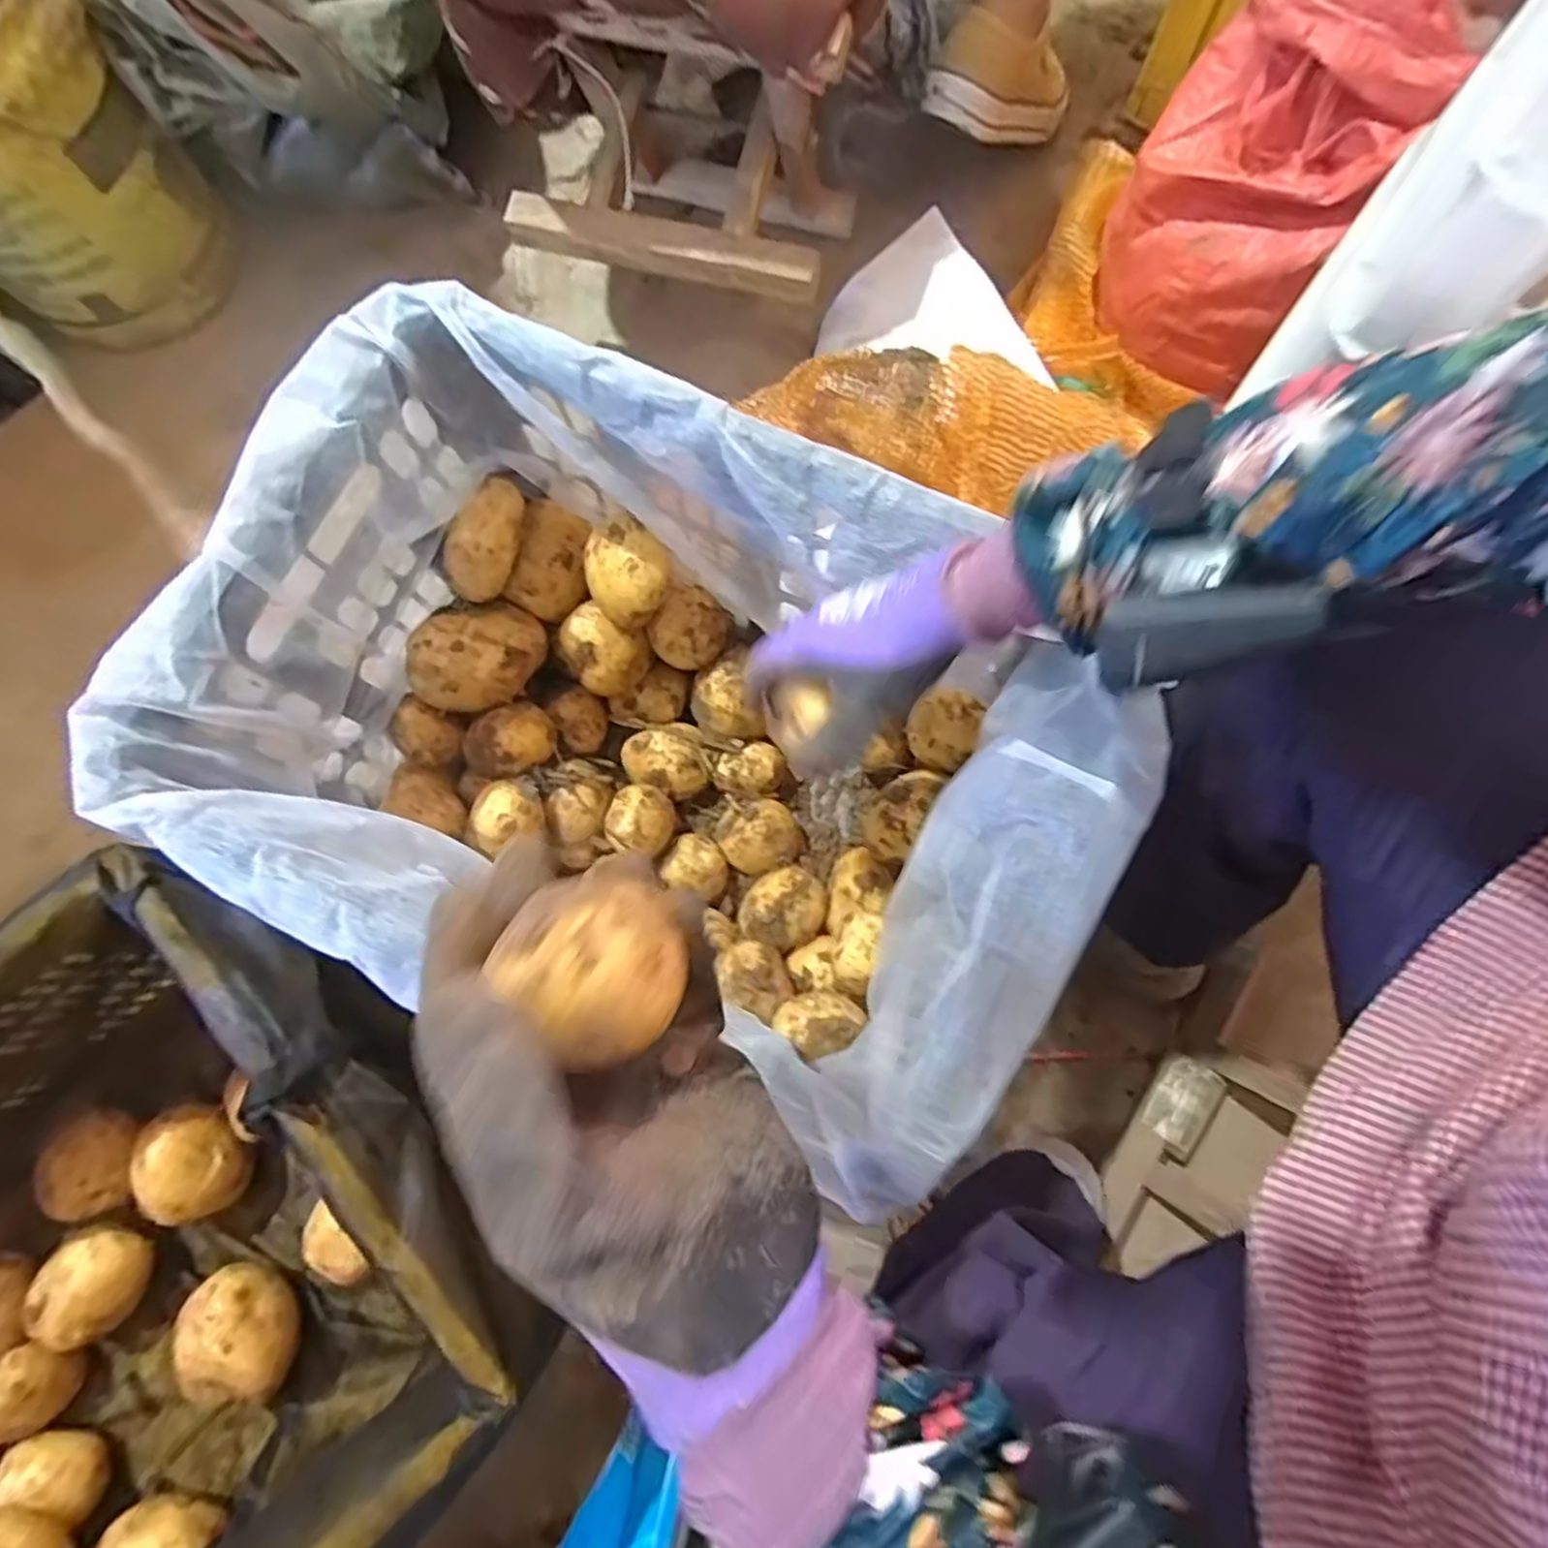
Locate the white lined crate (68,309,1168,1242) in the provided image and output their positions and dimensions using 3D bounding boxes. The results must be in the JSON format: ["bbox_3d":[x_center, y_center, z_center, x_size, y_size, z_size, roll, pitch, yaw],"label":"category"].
[{"bbox_3d":[-0.073,-0.010,0.528,0.501,0.298,0.350,26,78,6],"label":"white lined crate"}]

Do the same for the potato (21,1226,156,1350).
[{"bbox_3d":[-0.503,0.380,0.563,0.063,0.053,0.079,43,80,9],"label":"potato"}]

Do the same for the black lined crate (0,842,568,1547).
[{"bbox_3d":[-0.458,0.394,0.481,0.602,0.221,0.412,-43,80,-9],"label":"black lined crate"}]

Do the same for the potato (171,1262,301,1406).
[{"bbox_3d":[-0.380,0.399,0.548,0.058,0.074,0.080,-13,77,-3],"label":"potato"}]

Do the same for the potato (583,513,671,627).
[{"bbox_3d":[-0.109,-0.147,0.569,0.059,0.063,0.065,-24,78,-5],"label":"potato"}]

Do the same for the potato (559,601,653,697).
[{"bbox_3d":[-0.137,-0.099,0.616,0.058,0.062,0.059,-44,80,-9],"label":"potato"}]

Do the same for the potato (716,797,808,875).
[{"bbox_3d":[-0.012,0.053,0.639,0.064,0.046,0.059,0,77,0],"label":"potato"}]

